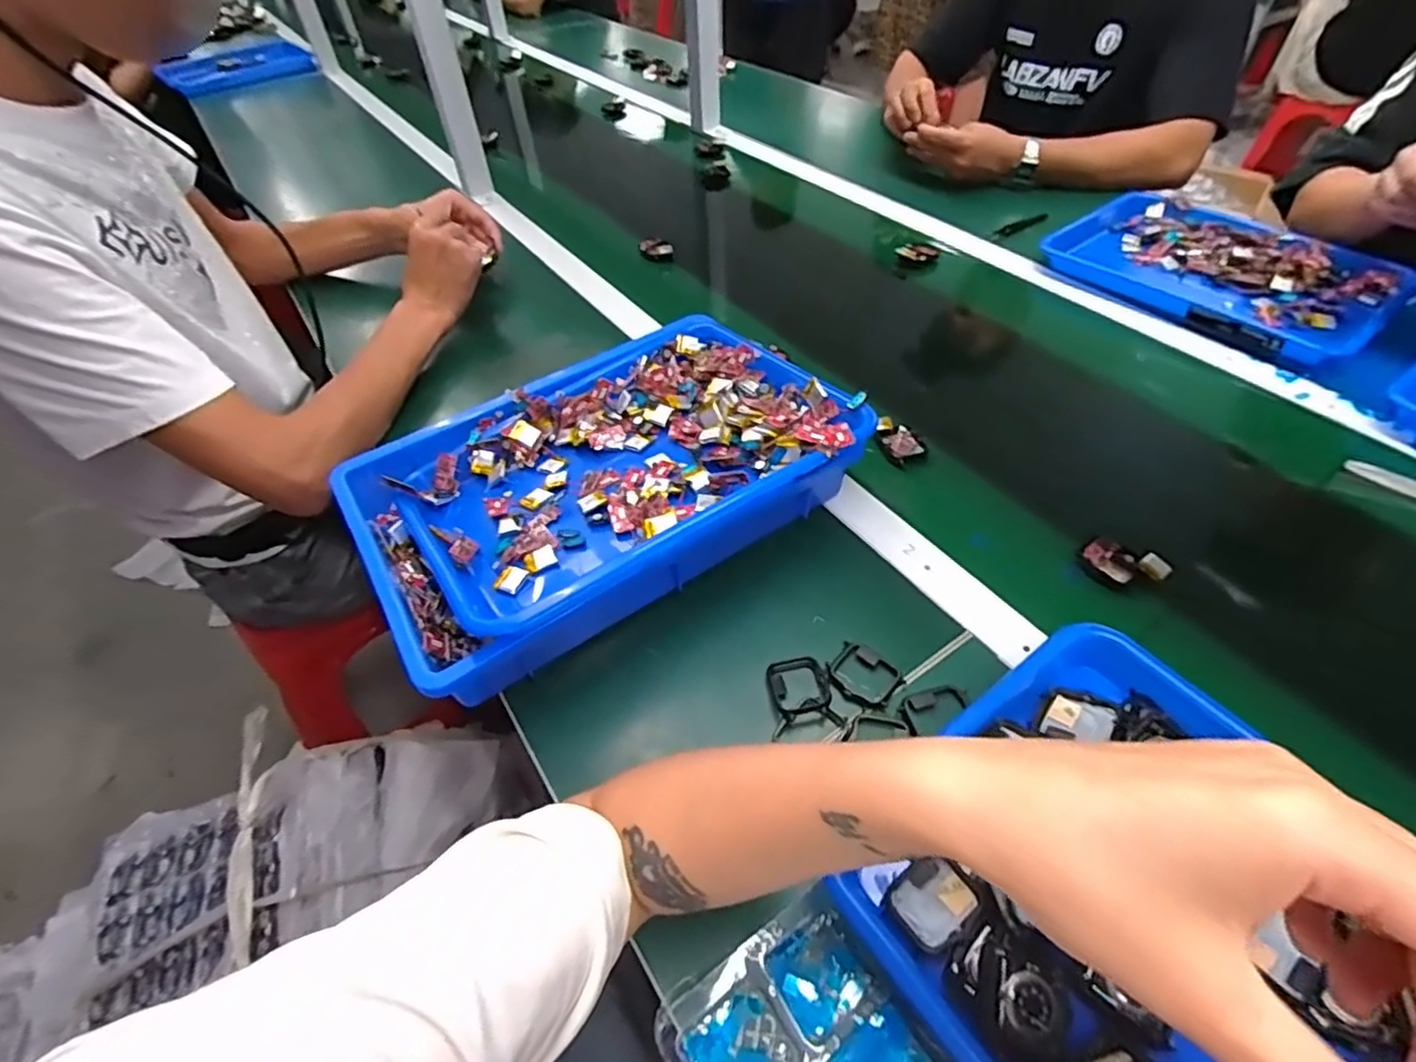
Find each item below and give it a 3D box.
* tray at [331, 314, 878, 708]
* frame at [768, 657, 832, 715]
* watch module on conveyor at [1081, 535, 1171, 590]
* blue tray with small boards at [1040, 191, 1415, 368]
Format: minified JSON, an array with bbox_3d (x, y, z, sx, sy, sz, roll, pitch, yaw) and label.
[{"bbox_3d":[-0.092,-0.057,0.528,0.352,0.092,0.286,-28,53,-20],"label":"tray"},{"bbox_3d":[0.062,0.102,0.439,0.038,0.006,0.040,-10,49,-6],"label":"frame"},{"bbox_3d":[0.312,0.027,0.493,0.056,0.020,0.030,21,53,20],"label":"watch module on conveyor"},{"bbox_3d":[0.582,-0.309,0.755,0.227,0.037,0.340,-30,54,-22],"label":"blue tray with small boards"}]

